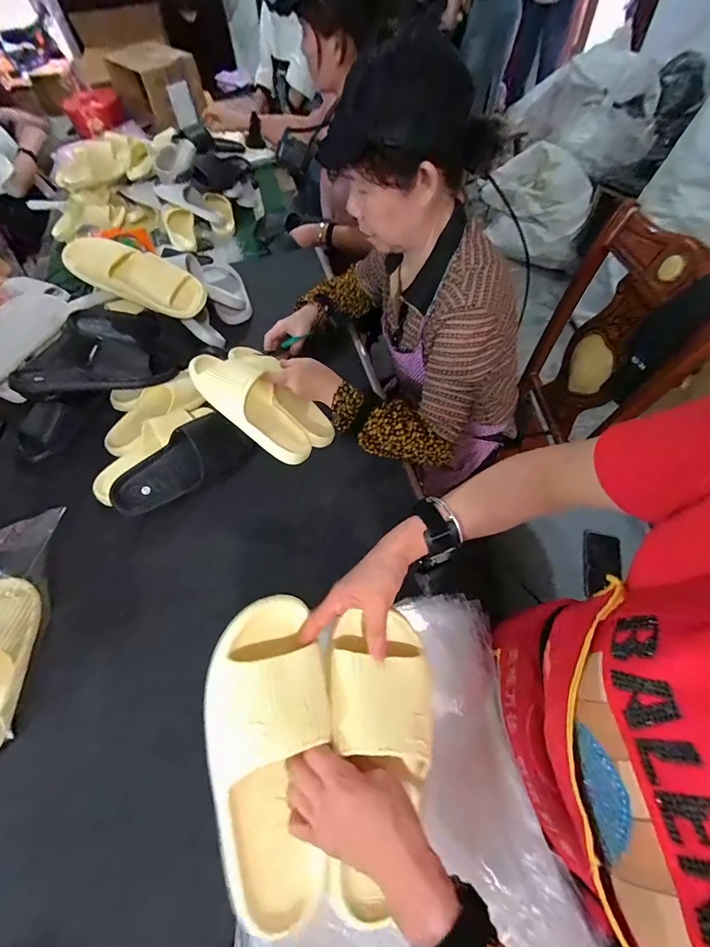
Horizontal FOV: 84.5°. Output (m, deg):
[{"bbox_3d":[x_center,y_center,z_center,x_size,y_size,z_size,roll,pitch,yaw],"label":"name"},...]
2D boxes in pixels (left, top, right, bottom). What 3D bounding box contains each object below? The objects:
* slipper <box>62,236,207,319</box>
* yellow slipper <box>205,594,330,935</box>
[{"bbox_3d":[-0.469,-0.423,0.820,0.313,0.090,0.093,21,60,0],"label":"slipper"},{"bbox_3d":[-0.063,0.230,0.326,0.104,0.069,0.235,-6,78,-20],"label":"yellow slipper"}]

